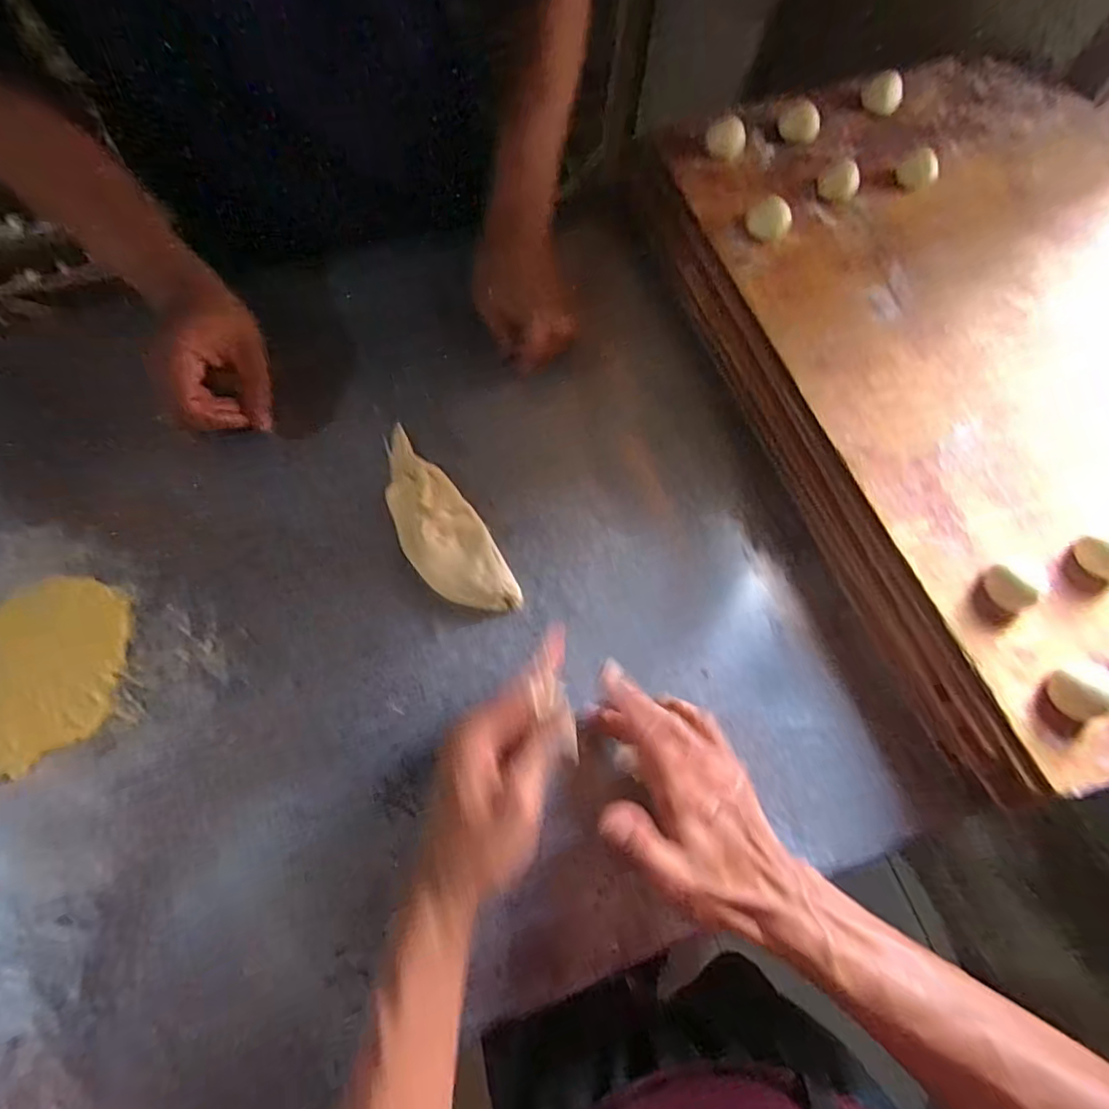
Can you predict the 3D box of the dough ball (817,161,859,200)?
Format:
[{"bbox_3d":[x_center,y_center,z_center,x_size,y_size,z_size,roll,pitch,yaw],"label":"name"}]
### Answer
[{"bbox_3d":[0.247,-0.324,0.487,0.031,0.016,0.031,1,69,-2],"label":"dough ball"}]

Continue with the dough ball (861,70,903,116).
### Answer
[{"bbox_3d":[0.309,-0.433,0.526,0.028,0.023,0.030,1,69,-2],"label":"dough ball"}]

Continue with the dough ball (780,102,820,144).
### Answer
[{"bbox_3d":[0.224,-0.393,0.513,0.026,0.020,0.030,-17,71,-9],"label":"dough ball"}]

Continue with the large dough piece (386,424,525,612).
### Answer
[{"bbox_3d":[-0.092,-0.023,0.436,0.058,0.015,0.177,-34,73,-12],"label":"large dough piece"}]

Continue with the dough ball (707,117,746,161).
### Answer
[{"bbox_3d":[0.153,-0.370,0.501,0.032,0.019,0.026,18,70,4],"label":"dough ball"}]

